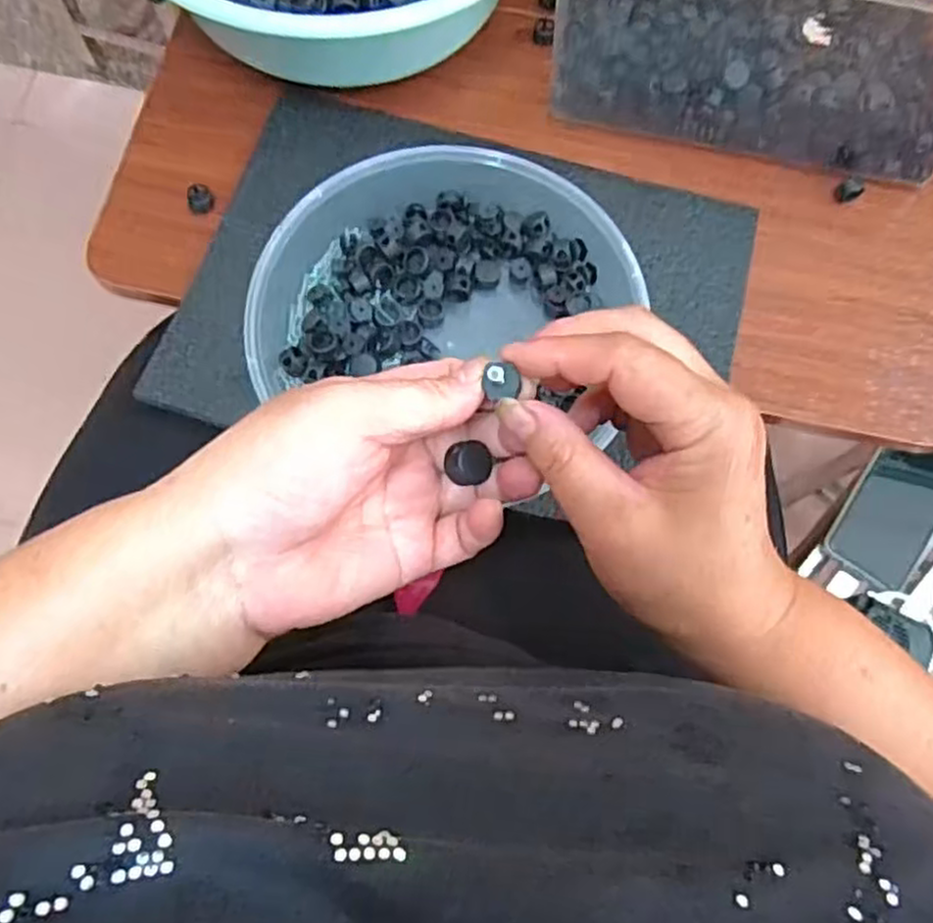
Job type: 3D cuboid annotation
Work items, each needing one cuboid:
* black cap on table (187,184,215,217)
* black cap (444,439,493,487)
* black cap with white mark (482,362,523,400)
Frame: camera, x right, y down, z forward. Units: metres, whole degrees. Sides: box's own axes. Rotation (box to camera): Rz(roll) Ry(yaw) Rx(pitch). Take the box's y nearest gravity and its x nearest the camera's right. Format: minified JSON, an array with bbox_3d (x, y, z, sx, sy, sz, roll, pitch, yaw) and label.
[{"bbox_3d":[-0.184,-0.182,0.515,0.017,0.013,0.018,0,74,-1],"label":"black cap on table"},{"bbox_3d":[0.002,0.000,0.283,0.017,0.008,0.016,0,74,-1],"label":"black cap"},{"bbox_3d":[0.013,-0.028,0.261,0.012,0.005,0.012,0,74,-1],"label":"black cap with white mark"}]

